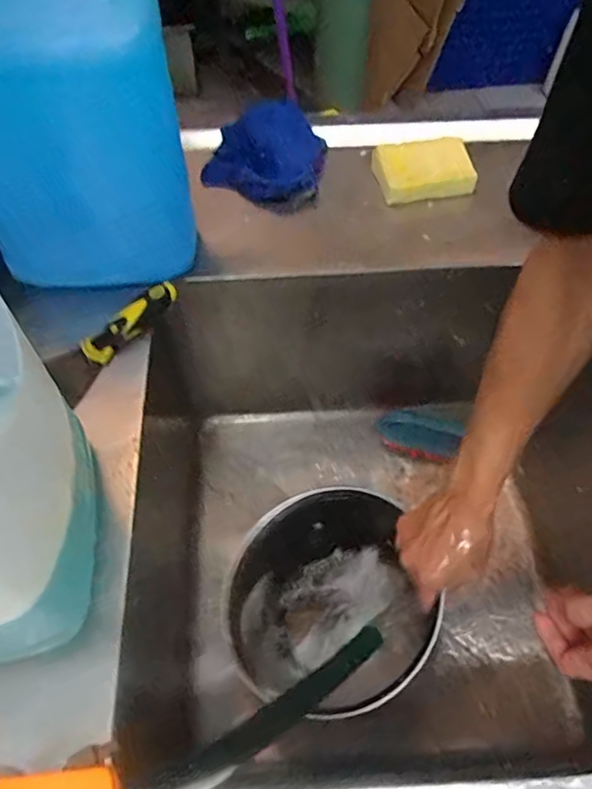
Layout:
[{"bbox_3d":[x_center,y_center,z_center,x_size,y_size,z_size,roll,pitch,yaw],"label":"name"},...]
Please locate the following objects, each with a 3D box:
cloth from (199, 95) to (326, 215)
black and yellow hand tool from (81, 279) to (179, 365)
[{"bbox_3d":[-0.038,-0.281,0.664,0.143,0.054,0.128,5,58,3],"label":"cloth"},{"bbox_3d":[-0.159,-0.071,0.549,0.029,0.024,0.105,34,63,19],"label":"black and yellow hand tool"}]

